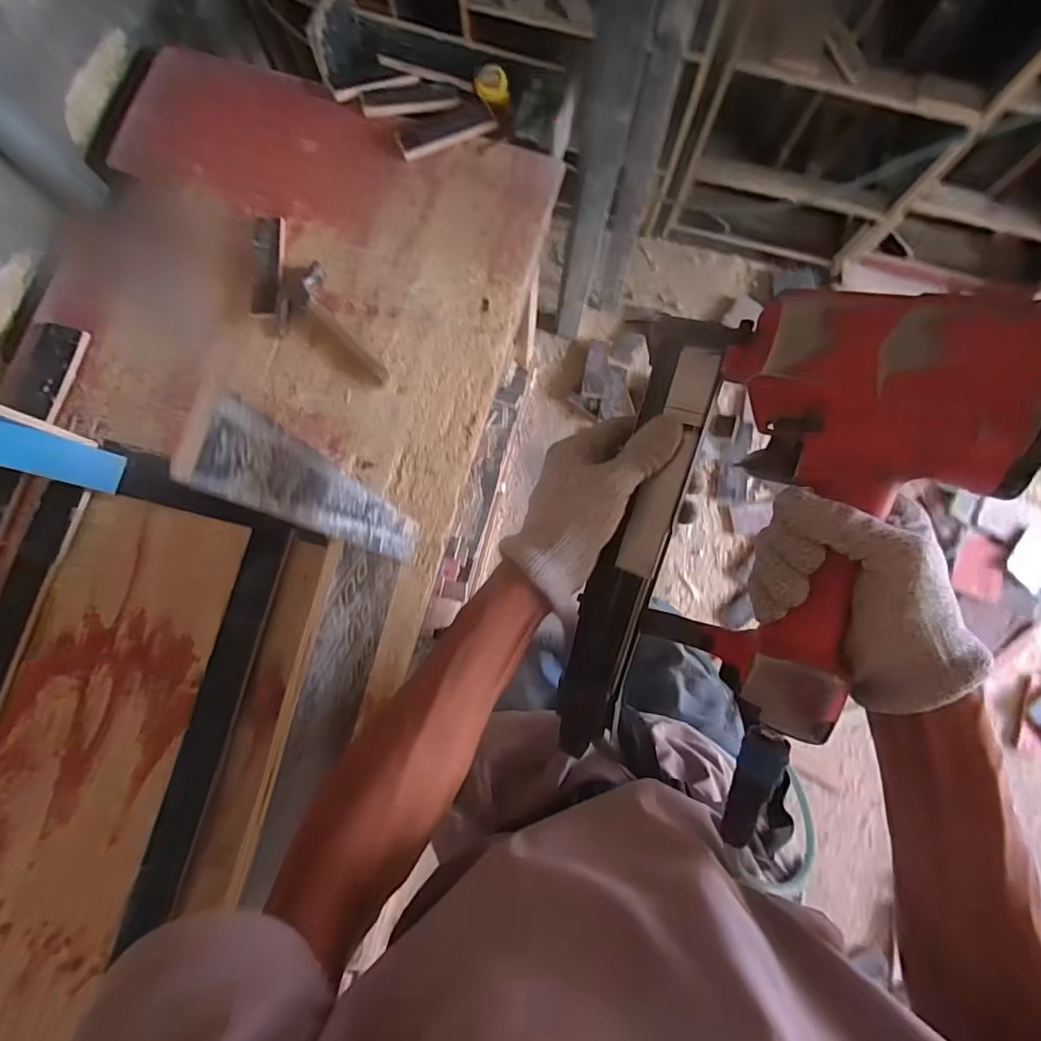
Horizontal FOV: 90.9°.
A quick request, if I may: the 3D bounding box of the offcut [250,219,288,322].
[{"bbox_3d":[-0.435,-0.437,0.881,0.051,0.025,0.177,1,82,3],"label":"offcut"}]

